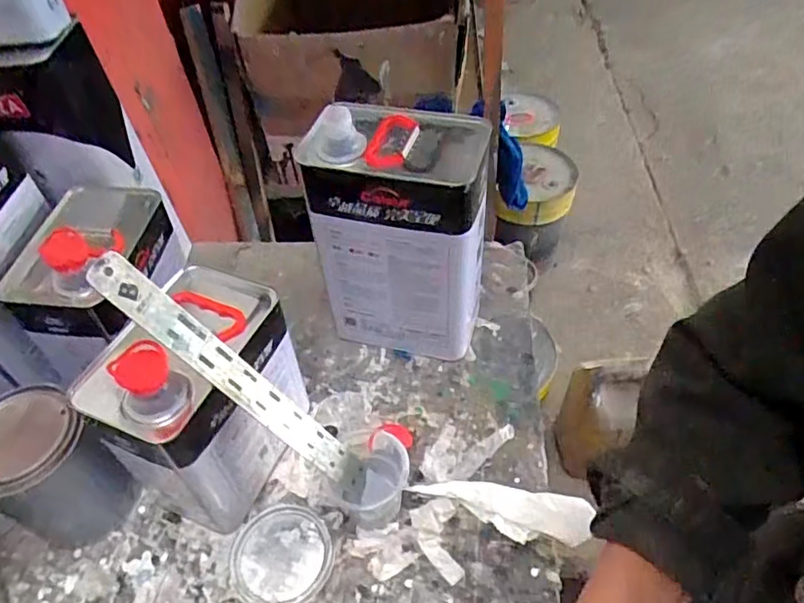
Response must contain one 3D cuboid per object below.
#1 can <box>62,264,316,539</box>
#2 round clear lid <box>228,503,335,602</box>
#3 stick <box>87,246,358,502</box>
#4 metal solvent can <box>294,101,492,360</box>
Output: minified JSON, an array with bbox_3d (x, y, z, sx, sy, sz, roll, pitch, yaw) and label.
[{"bbox_3d":[-0.176,0.086,0.545,0.104,0.231,0.166,11,51,15],"label":"can"},{"bbox_3d":[-0.113,0.238,0.553,0.097,0.005,0.091,7,50,11],"label":"round clear lid"},{"bbox_3d":[-0.128,0.068,0.484,0.010,0.292,0.035,-16,38,40],"label":"stick"},{"bbox_3d":[0.005,-0.069,0.646,0.169,0.271,0.117,9,50,13],"label":"metal solvent can"}]

